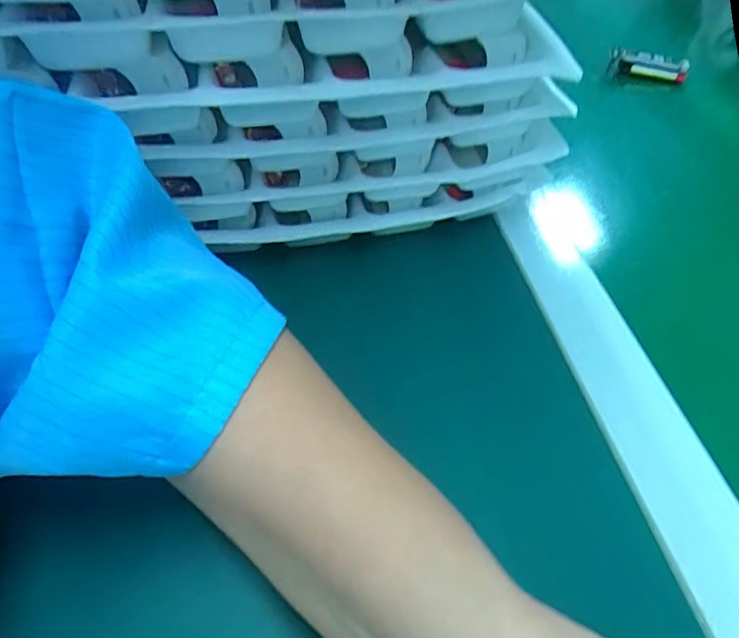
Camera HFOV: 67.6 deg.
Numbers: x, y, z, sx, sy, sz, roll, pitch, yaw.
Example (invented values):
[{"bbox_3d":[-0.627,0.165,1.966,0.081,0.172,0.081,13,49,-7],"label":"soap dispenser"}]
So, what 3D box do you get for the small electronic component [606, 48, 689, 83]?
[{"bbox_3d":[0.237,-0.214,0.468,0.062,0.021,0.019,1,50,-2],"label":"small electronic component"}]

